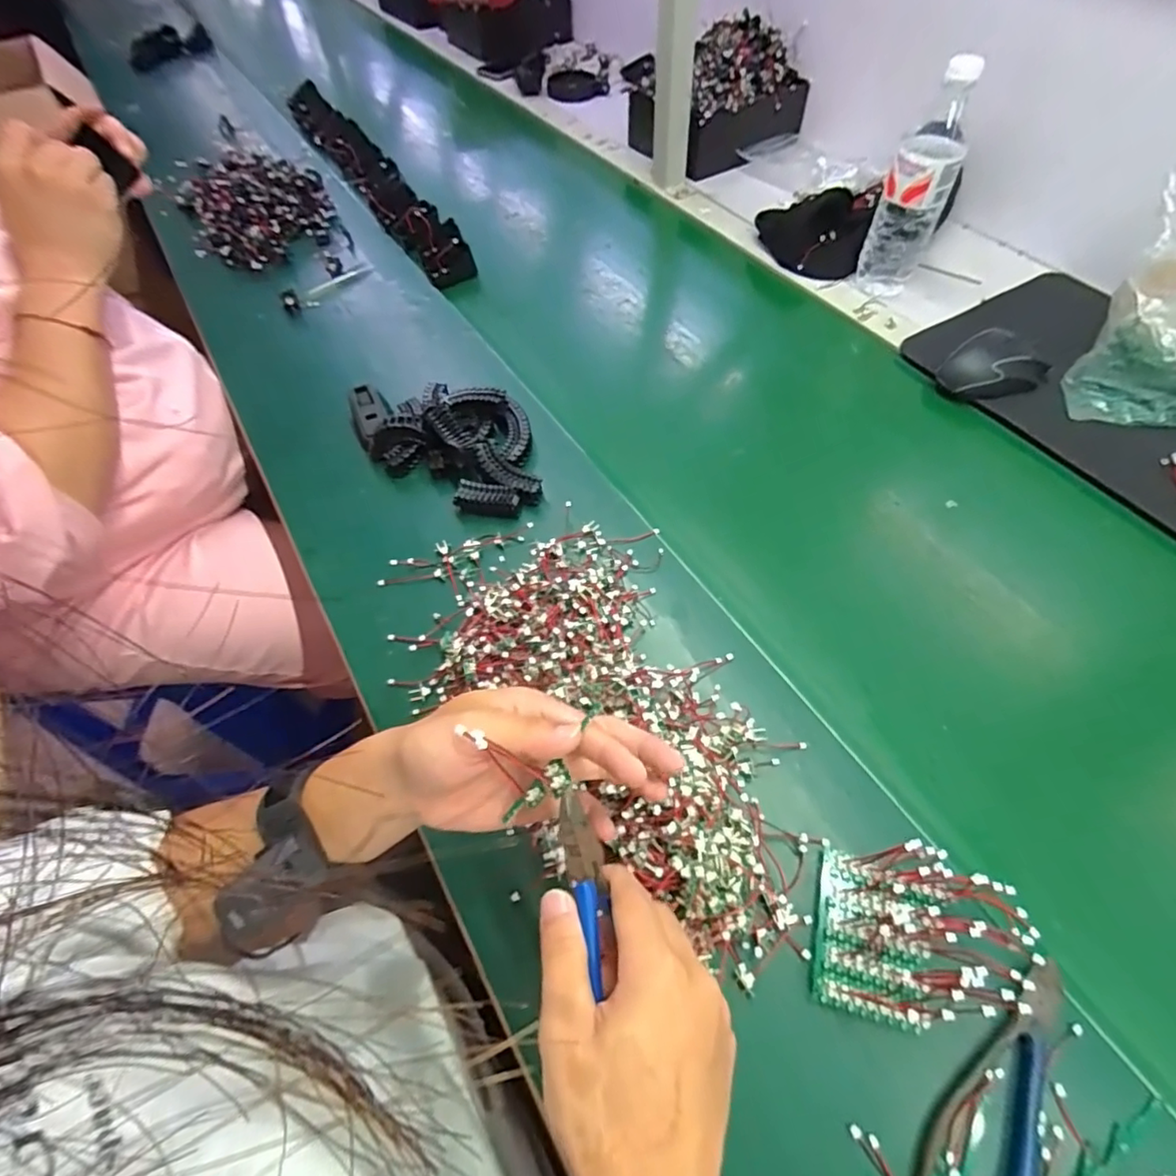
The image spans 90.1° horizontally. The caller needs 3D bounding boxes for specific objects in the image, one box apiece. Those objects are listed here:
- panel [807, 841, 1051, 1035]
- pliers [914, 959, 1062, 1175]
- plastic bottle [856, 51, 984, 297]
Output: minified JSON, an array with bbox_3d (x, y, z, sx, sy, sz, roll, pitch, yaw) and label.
[{"bbox_3d":[0.201,0.207,0.344,0.114,0.053,0.093,12,59,11],"label":"panel"},{"bbox_3d":[0.231,0.278,0.322,0.051,0.015,0.142,32,64,21],"label":"pliers"},{"bbox_3d":[0.377,-0.457,0.672,0.072,0.213,0.070,21,61,16],"label":"plastic bottle"}]

